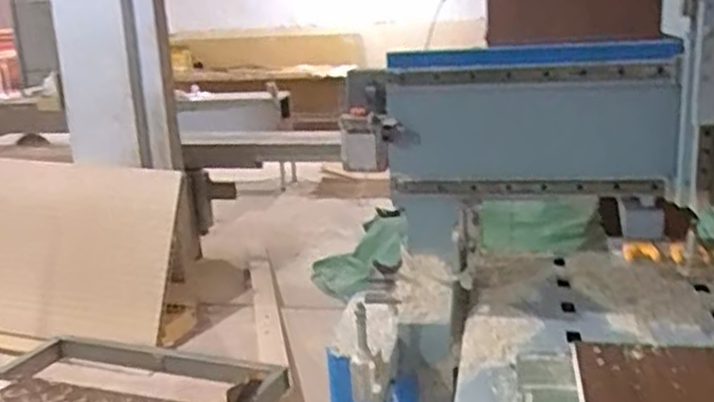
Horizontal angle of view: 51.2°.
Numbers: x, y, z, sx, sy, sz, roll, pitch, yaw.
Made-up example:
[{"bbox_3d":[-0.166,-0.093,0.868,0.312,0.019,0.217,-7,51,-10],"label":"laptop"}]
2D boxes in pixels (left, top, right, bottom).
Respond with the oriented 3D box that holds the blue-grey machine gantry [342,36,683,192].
[{"bbox_3d":[0.372,-0.191,1.750,0.736,0.334,0.197,-1,15,6],"label":"blue-grey machine gantry"}]

